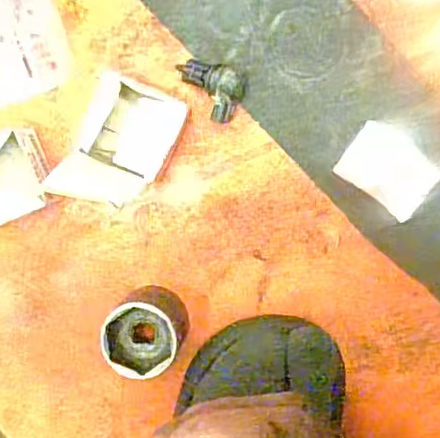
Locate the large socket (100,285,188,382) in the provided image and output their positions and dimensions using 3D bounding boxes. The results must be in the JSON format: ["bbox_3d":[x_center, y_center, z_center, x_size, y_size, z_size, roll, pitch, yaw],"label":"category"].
[{"bbox_3d":[-0.050,0.077,0.427,0.050,0.053,0.049,1,98,5],"label":"large socket"}]

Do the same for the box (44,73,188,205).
[{"bbox_3d":[-0.064,-0.049,0.414,0.059,0.041,0.088,28,100,1],"label":"box"}]

